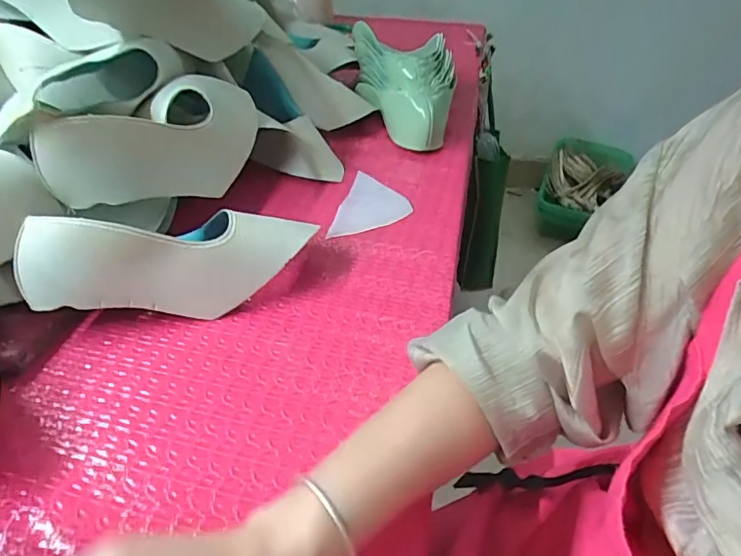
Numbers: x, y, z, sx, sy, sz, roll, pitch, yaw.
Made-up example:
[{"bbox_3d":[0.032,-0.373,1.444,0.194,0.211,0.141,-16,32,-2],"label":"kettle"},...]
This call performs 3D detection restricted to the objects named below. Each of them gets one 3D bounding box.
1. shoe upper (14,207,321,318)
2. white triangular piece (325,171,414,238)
[{"bbox_3d":[-0.168,-0.020,0.453,0.245,0.094,0.083,-14,42,-16],"label":"shoe upper"},{"bbox_3d":[0.006,-0.087,0.593,0.080,0.008,0.129,6,41,7],"label":"white triangular piece"}]

